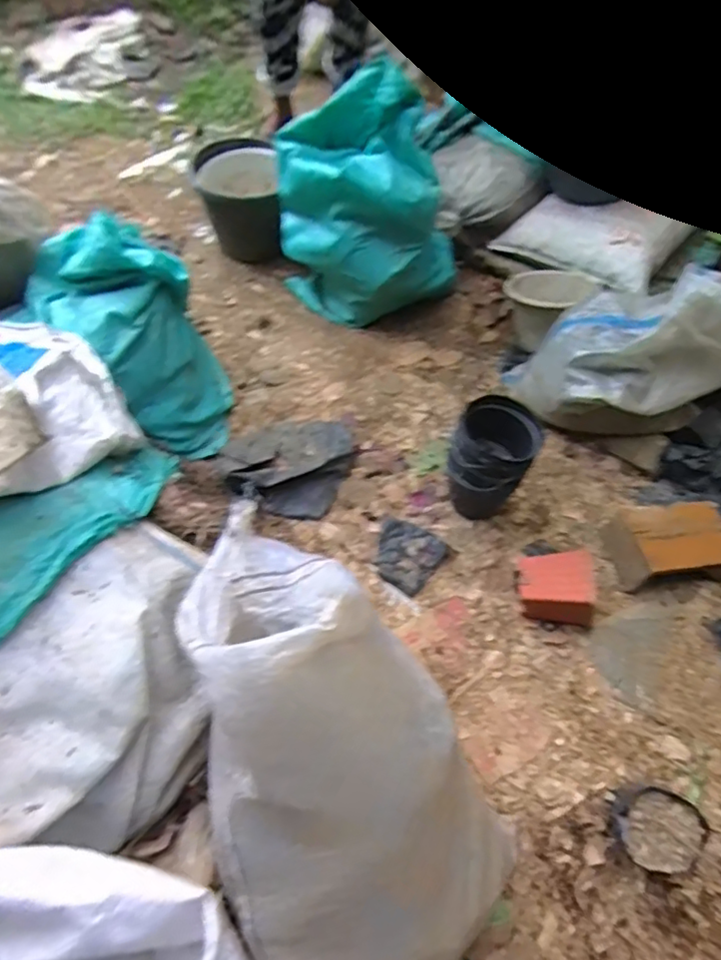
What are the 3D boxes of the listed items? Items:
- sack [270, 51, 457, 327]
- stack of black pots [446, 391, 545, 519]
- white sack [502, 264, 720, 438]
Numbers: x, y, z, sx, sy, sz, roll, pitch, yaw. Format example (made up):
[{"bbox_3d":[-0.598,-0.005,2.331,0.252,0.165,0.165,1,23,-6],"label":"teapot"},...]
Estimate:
[{"bbox_3d":[0.013,-0.736,1.622,0.388,0.525,0.369,-28,62,-18],"label":"sack"},{"bbox_3d":[0.275,-0.028,1.320,0.175,0.255,0.181,24,60,13],"label":"stack of black pots"},{"bbox_3d":[0.745,-0.312,1.450,0.687,0.339,0.259,0,57,-1],"label":"white sack"}]

